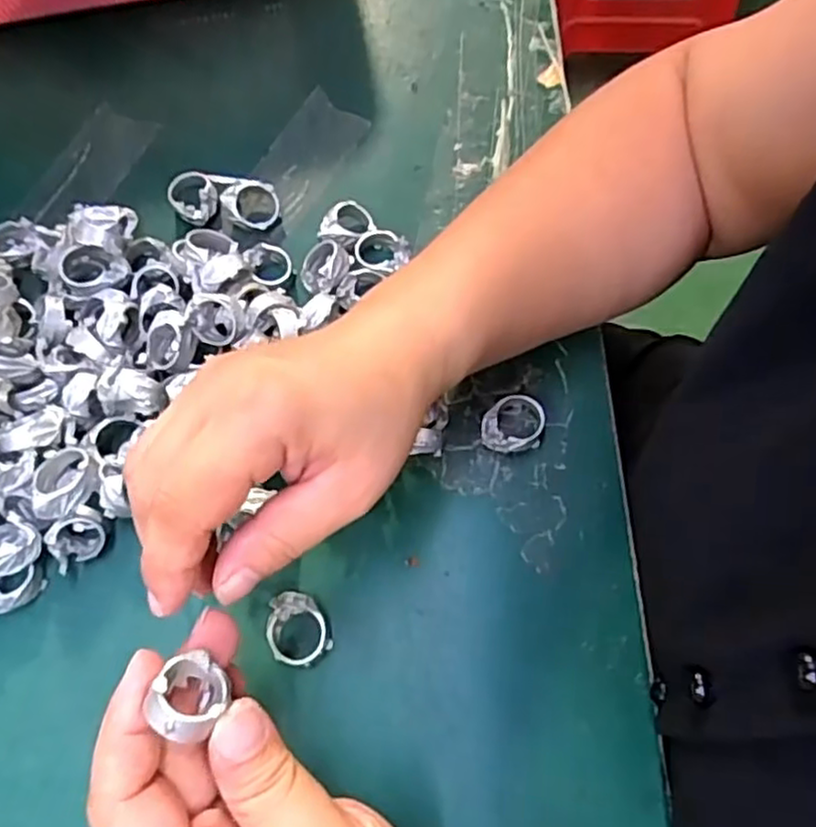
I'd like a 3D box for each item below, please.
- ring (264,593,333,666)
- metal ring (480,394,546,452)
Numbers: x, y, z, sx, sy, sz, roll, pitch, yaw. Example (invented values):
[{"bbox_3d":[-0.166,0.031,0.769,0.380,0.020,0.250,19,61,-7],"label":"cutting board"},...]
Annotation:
[{"bbox_3d":[-0.047,0.090,0.291,0.024,0.010,0.031,-18,68,-5],"label":"ring"},{"bbox_3d":[0.048,0.005,0.322,0.028,0.012,0.026,-1,68,2],"label":"metal ring"}]

